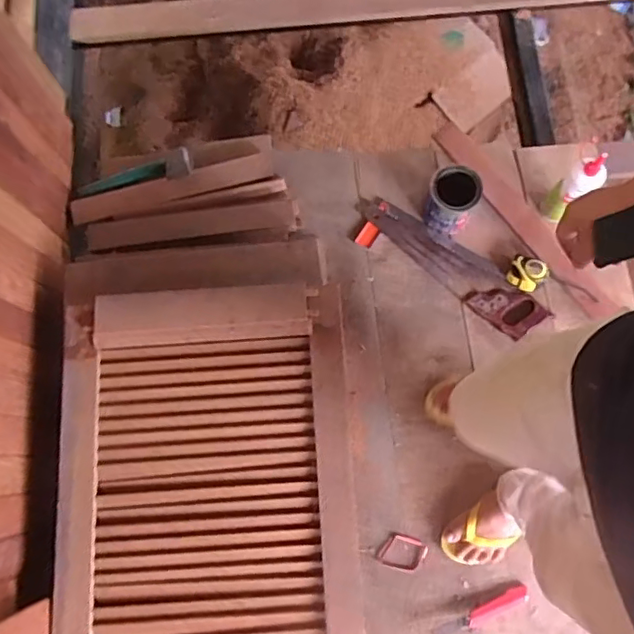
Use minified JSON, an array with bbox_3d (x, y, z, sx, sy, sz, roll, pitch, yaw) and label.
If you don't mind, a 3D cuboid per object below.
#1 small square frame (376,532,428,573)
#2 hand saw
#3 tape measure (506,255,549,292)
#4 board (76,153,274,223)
[{"bbox_3d":[0.171,0.470,1.128,0.095,0.004,0.066,18,77,5],"label":"small square frame"},{"bbox_3d":[0.296,-0.117,1.257,0.459,0.018,0.109,37,79,10],"label":"hand saw"},{"bbox_3d":[0.459,-0.093,1.238,0.072,0.042,0.070,0,76,1],"label":"tape measure"},{"bbox_3d":[-0.325,-0.292,1.282,0.455,0.035,0.064,-18,76,-4],"label":"board"}]

